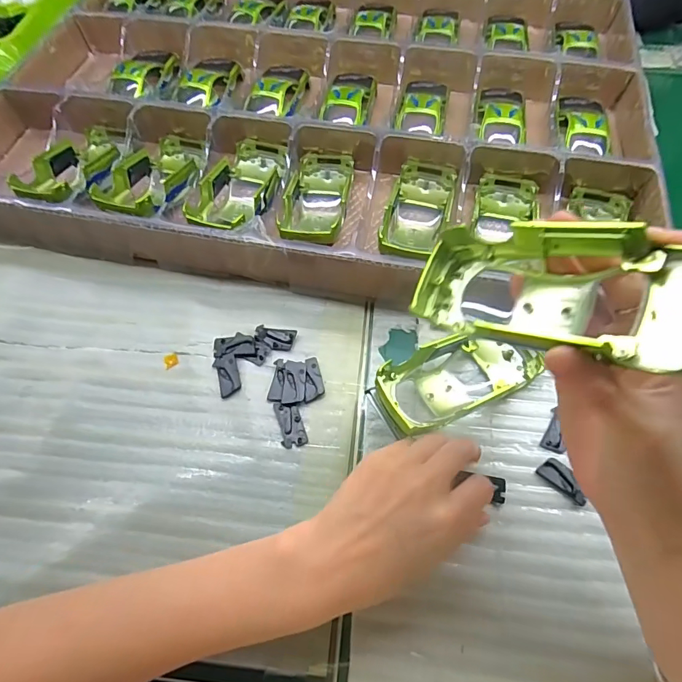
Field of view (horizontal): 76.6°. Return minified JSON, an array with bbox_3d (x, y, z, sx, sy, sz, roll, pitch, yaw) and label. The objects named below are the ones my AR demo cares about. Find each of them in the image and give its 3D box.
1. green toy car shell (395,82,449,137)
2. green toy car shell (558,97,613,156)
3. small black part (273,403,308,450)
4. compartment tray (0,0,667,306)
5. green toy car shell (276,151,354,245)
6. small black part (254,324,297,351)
[{"bbox_3d":[0.087,-0.247,0.443,0.048,0.021,0.083,12,63,7],"label":"green toy car shell"},{"bbox_3d":[0.243,-0.222,0.427,0.044,0.021,0.093,11,63,7],"label":"green toy car shell"},{"bbox_3d":[-0.036,0.060,0.315,0.018,0.004,0.033,-14,63,-6],"label":"small black part"},{"bbox_3d":[-0.028,-0.259,0.450,0.643,0.045,0.456,11,65,7],"label":"compartment tray"},{"bbox_3d":[-0.020,-0.125,0.391,0.053,0.038,0.129,5,44,5],"label":"green toy car shell"},{"bbox_3d":[-0.053,-0.002,0.350,0.032,0.004,0.018,9,62,6],"label":"small black part"}]

